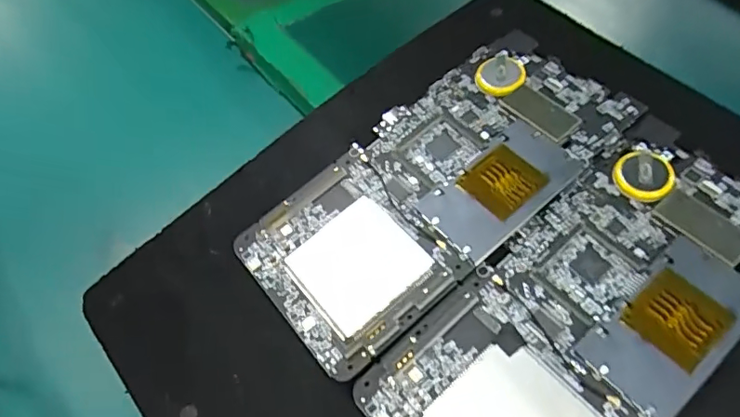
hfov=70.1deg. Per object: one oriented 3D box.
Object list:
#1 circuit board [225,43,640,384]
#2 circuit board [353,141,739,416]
[{"bbox_3d":[0.025,-0.011,0.202,0.148,0.008,0.071,-38,65,-9],"label":"circuit board"},{"bbox_3d":[0.072,0.035,0.172,0.148,0.007,0.070,-40,65,-11],"label":"circuit board"}]

